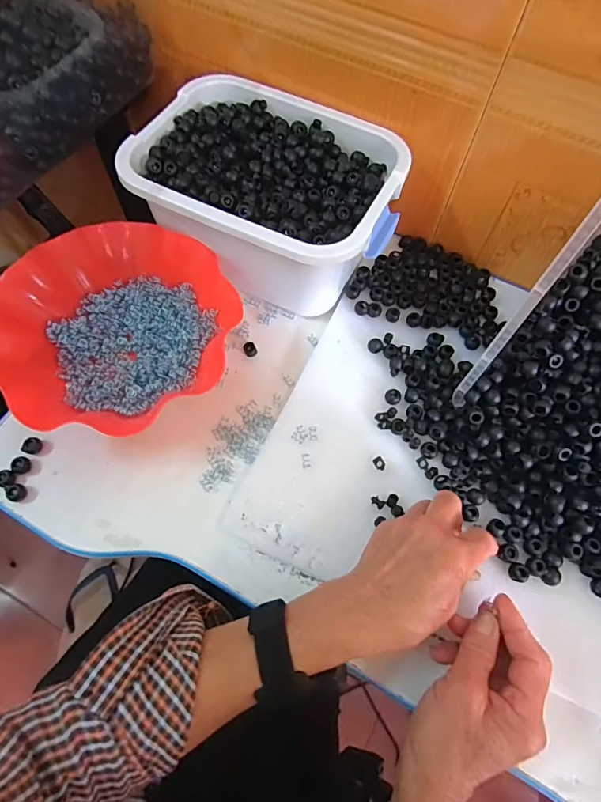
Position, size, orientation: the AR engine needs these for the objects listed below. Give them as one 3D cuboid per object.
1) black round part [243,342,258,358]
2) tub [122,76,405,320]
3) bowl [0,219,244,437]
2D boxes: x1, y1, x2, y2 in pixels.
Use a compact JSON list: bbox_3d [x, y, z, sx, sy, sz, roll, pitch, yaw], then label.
[{"bbox_3d":[-0.052,-0.054,0.468,0.014,0.011,0.013,1,67,-1],"label":"black round part"},{"bbox_3d":[-0.031,-0.210,0.472,0.249,0.104,0.192,31,67,11],"label":"tub"},{"bbox_3d":[-0.175,-0.072,0.439,0.221,0.060,0.207,1,65,-2],"label":"bowl"}]

